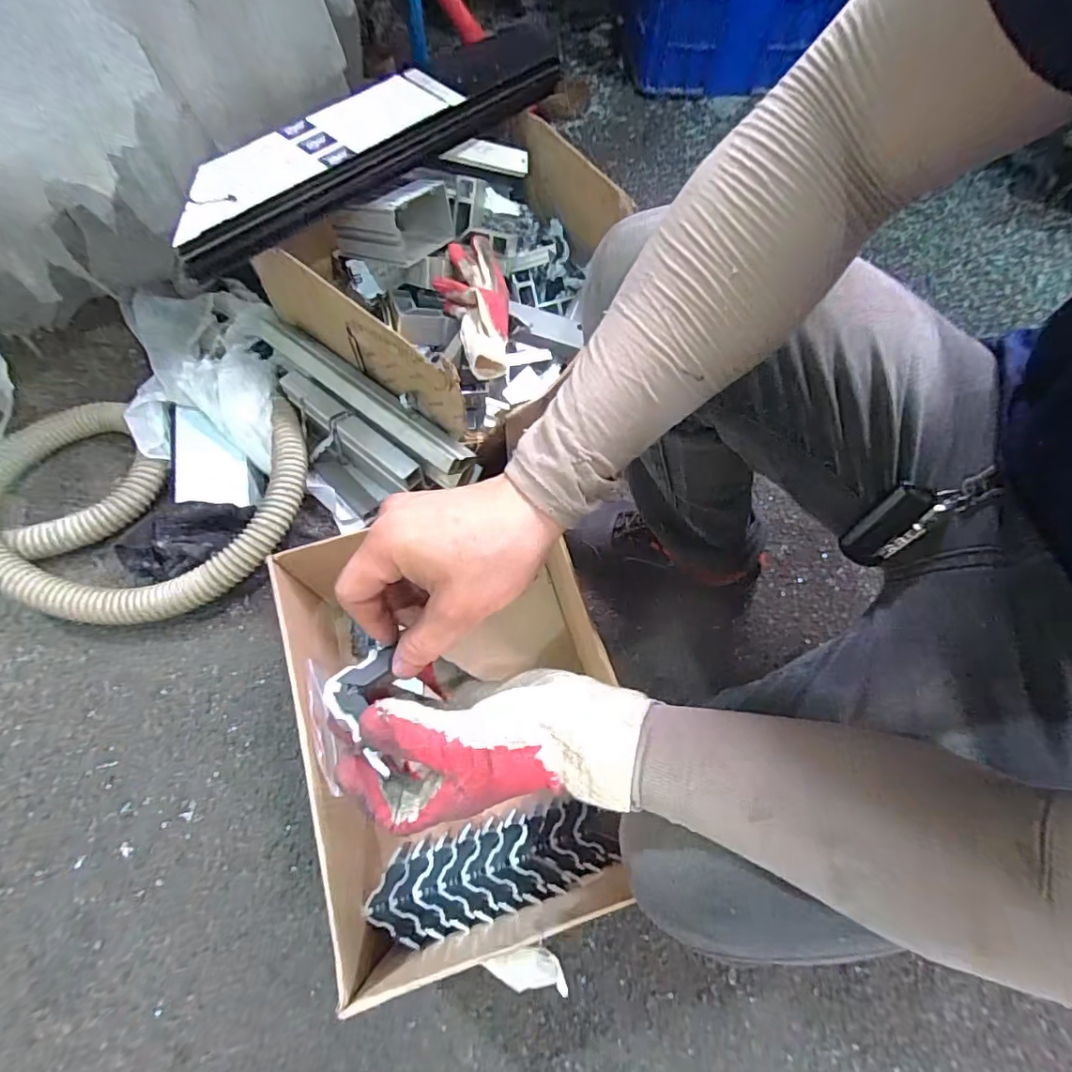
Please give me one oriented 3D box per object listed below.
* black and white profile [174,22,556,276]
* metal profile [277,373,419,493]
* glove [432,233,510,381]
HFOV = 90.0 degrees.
[{"bbox_3d":[-0.201,-0.543,0.725,0.648,0.074,0.126,-42,74,-18],"label":"black and white profile"},{"bbox_3d":[-0.259,-0.150,0.741,0.249,0.029,0.039,39,72,14],"label":"metal profile"},{"bbox_3d":[-0.090,-0.338,0.767,0.101,0.059,0.225,-8,68,-4],"label":"glove"}]

